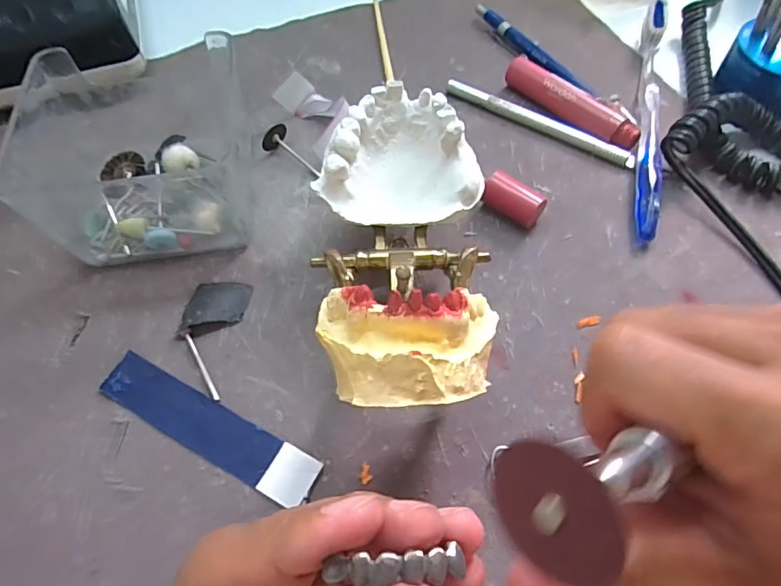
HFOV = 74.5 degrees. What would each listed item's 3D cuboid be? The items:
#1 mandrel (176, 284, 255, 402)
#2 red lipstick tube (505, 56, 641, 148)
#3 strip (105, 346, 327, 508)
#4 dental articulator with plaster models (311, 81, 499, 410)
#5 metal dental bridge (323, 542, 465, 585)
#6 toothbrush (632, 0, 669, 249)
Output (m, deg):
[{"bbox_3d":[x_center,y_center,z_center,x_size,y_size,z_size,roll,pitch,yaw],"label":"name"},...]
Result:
[{"bbox_3d":[-0.083,0.018,0.234,0.027,0.006,0.057,3,59,3],"label":"mandrel"},{"bbox_3d":[0.103,-0.109,0.300,0.015,0.018,0.087,-37,65,-19],"label":"red lipstick tube"},{"bbox_3d":[-0.076,0.055,0.213,0.102,0.004,0.021,24,63,15],"label":"strip"},{"bbox_3d":[0.006,-0.020,0.199,0.069,0.056,0.144,-3,45,0],"label":"dental articulator with plaster models"},{"bbox_3d":[0.002,0.060,0.113,0.030,0.005,0.006,2,58,-11],"label":"metal dental bridge"},{"bbox_3d":[0.149,-0.104,0.293,0.014,0.021,0.181,13,60,9],"label":"toothbrush"}]

